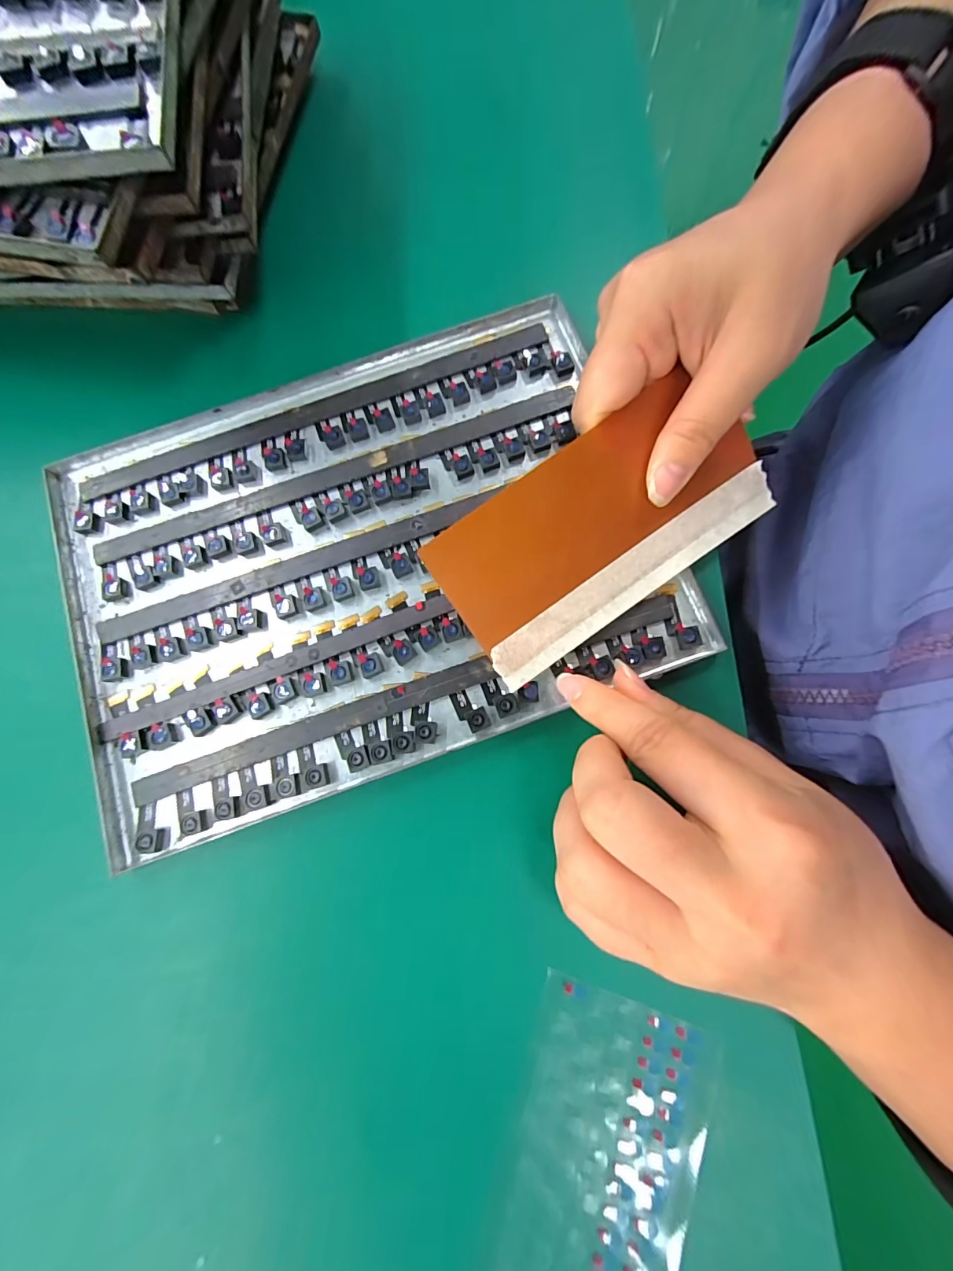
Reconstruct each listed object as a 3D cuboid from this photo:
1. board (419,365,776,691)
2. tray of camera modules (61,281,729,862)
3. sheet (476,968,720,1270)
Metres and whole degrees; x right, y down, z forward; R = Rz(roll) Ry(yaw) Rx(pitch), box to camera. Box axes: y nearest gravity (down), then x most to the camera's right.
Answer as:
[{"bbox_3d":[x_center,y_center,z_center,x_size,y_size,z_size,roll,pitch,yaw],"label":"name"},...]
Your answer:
[{"bbox_3d":[0.051,-0.043,0.168,0.131,0.005,0.065,-36,110,-4],"label":"board"},{"bbox_3d":[-0.052,-0.038,0.191,0.248,0.010,0.183,-19,79,-4],"label":"tray of camera modules"},{"bbox_3d":[0.037,0.192,0.146,0.060,0.005,0.129,17,79,10],"label":"sheet"}]

